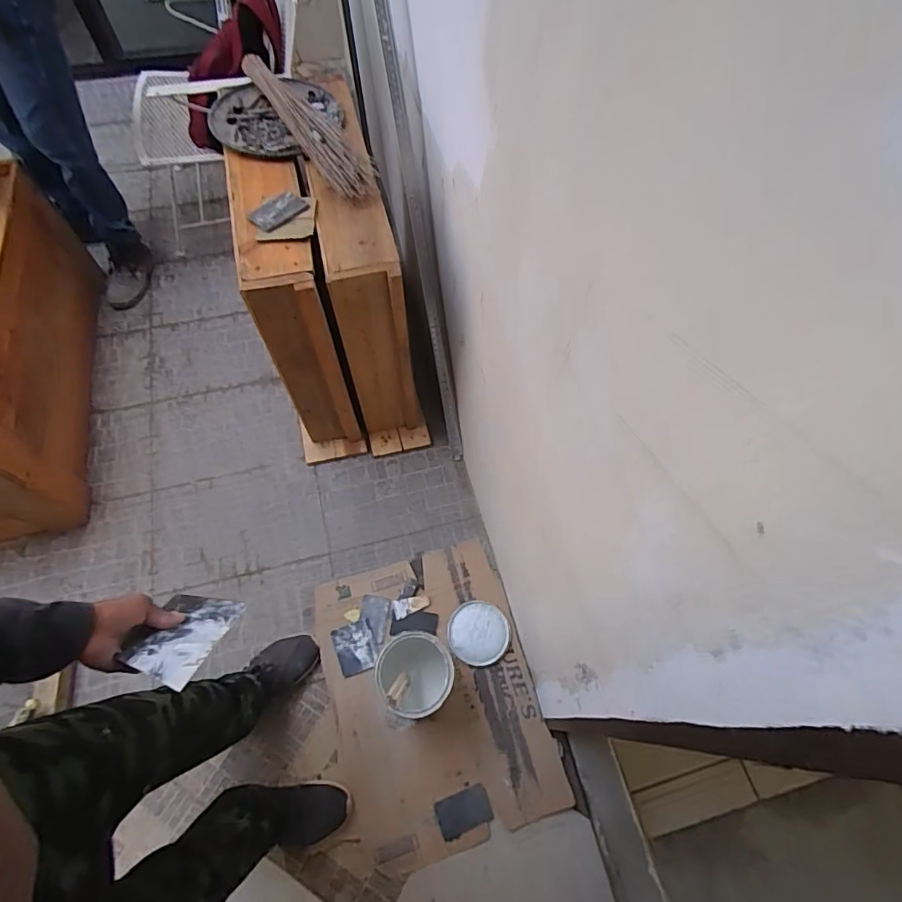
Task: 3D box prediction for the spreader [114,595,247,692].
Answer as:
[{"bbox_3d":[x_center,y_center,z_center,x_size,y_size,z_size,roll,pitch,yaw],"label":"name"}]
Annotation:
[{"bbox_3d":[-0.353,0.240,0.662,0.094,0.009,0.143,14,25,3],"label":"spreader"}]

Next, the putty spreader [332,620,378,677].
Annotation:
[{"bbox_3d":[-0.249,0.518,1.328,0.102,0.011,0.122,-18,65,-8],"label":"putty spreader"}]

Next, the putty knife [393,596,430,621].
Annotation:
[{"bbox_3d":[-0.107,0.424,1.362,0.097,0.008,0.048,-7,64,-3],"label":"putty knife"}]

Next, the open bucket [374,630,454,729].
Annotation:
[{"bbox_3d":[-0.085,0.508,1.139,0.176,0.214,0.170,1,63,-2],"label":"open bucket"}]

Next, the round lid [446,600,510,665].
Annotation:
[{"bbox_3d":[0.074,0.484,1.343,0.160,0.022,0.158,0,63,1],"label":"round lid"}]

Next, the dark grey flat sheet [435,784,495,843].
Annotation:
[{"bbox_3d":[0.029,0.790,1.105,0.116,0.007,0.074,-19,64,-7],"label":"dark grey flat sheet"}]

